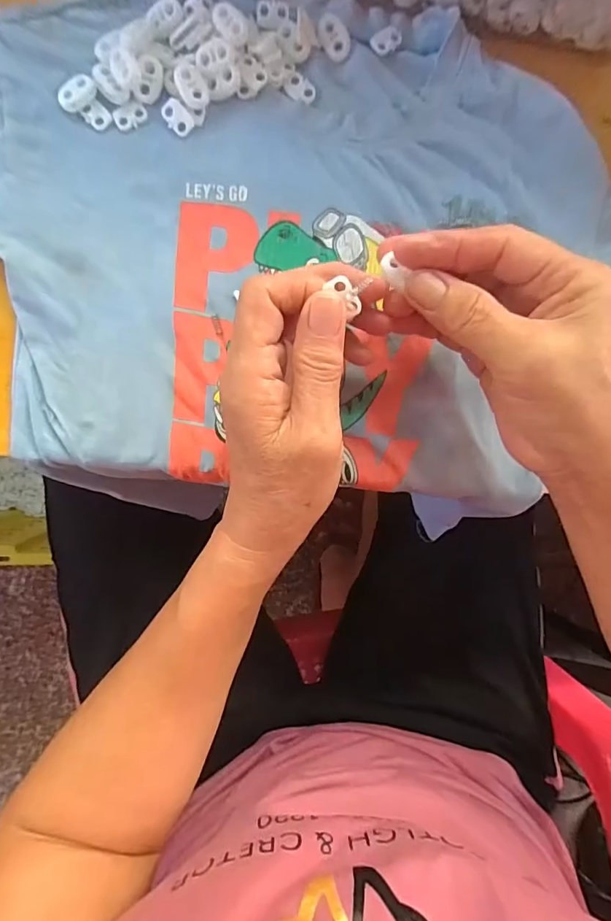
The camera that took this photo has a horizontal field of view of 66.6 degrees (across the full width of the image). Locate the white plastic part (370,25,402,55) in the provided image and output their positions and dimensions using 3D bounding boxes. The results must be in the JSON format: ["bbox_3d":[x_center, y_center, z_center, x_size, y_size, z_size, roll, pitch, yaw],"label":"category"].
[{"bbox_3d":[0.048,-0.248,0.275,0.018,0.004,0.012,-37,93,-2],"label":"white plastic part"}]

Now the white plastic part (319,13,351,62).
[{"bbox_3d":[0.017,-0.246,0.272,0.016,0.006,0.023,-34,93,-2],"label":"white plastic part"}]

